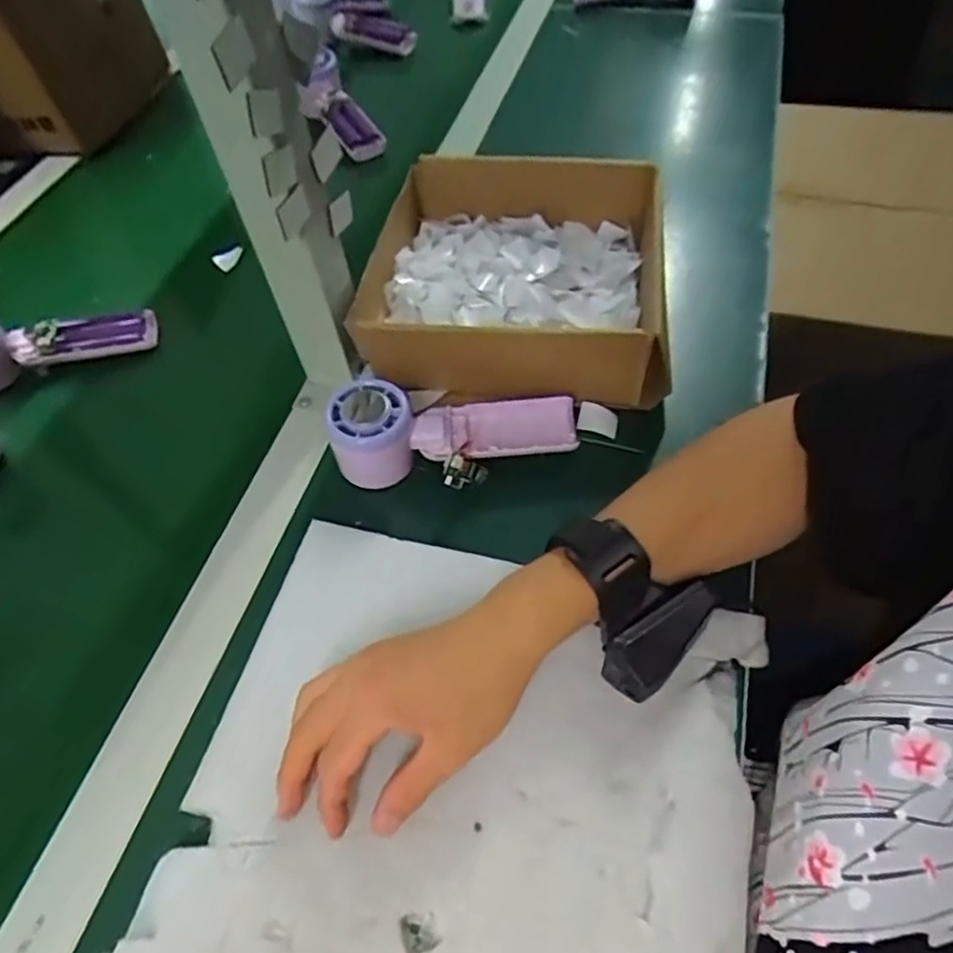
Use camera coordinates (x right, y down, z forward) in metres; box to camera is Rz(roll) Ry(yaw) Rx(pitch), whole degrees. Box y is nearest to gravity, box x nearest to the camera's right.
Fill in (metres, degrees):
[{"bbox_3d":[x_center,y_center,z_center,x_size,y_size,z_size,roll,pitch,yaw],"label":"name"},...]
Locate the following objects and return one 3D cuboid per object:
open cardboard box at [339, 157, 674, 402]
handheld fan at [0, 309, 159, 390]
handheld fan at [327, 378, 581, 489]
[{"bbox_3d":[0.032,-0.160,0.522,0.219,0.080,0.213,2,58,8],"label":"open cardboard box"},{"bbox_3d":[-0.357,-0.120,0.538,0.164,0.058,0.052,-17,58,-4],"label":"handheld fan"},{"bbox_3d":[-0.011,-0.030,0.442,0.170,0.051,0.063,-7,55,1],"label":"handheld fan"}]

